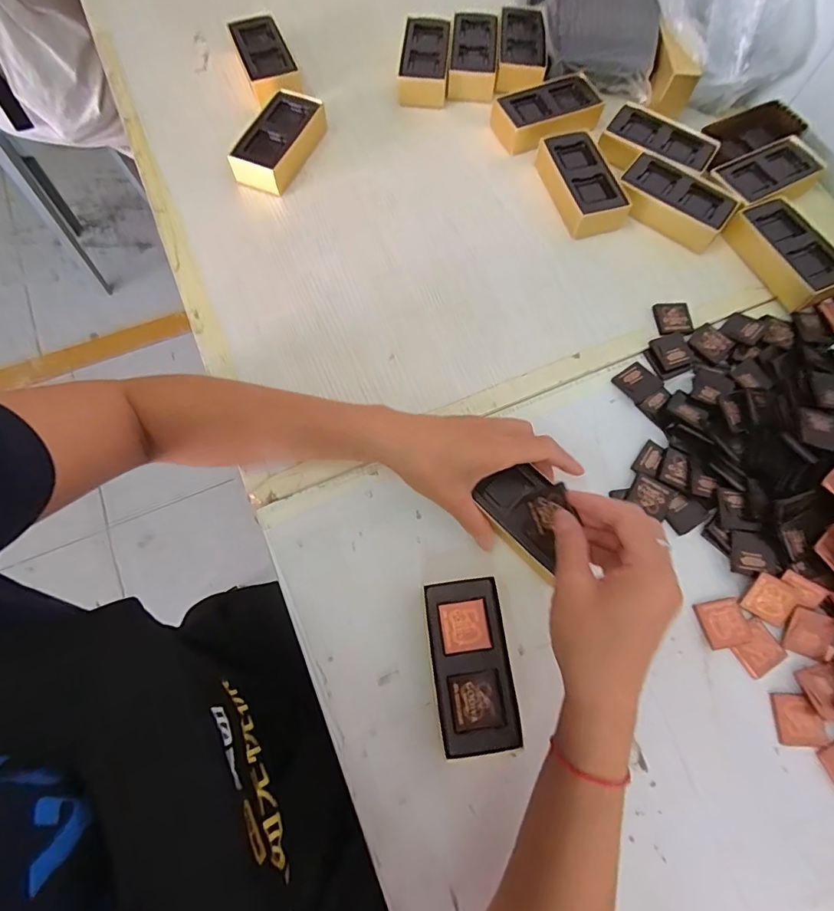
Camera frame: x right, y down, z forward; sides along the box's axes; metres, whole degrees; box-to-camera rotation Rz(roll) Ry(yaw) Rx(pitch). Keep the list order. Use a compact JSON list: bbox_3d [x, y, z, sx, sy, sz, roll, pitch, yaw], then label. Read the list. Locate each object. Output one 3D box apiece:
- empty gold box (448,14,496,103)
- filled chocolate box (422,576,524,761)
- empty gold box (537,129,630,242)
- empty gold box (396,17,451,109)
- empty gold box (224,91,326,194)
[{"bbox_3d":[0.066,-0.474,0.560,0.053,0.029,0.113,4,70,0],"label":"empty gold box"},{"bbox_3d":[0.038,0.150,0.342,0.054,0.032,0.111,-6,71,-4],"label":"filled chocolate box"},{"bbox_3d":[0.172,-0.287,0.495,0.055,0.030,0.115,-16,71,-7],"label":"empty gold box"},{"bbox_3d":[0.008,-0.464,0.554,0.054,0.029,0.115,3,70,0],"label":"empty gold box"},{"bbox_3d":[-0.148,-0.336,0.503,0.060,0.032,0.109,22,71,6],"label":"empty gold box"}]

